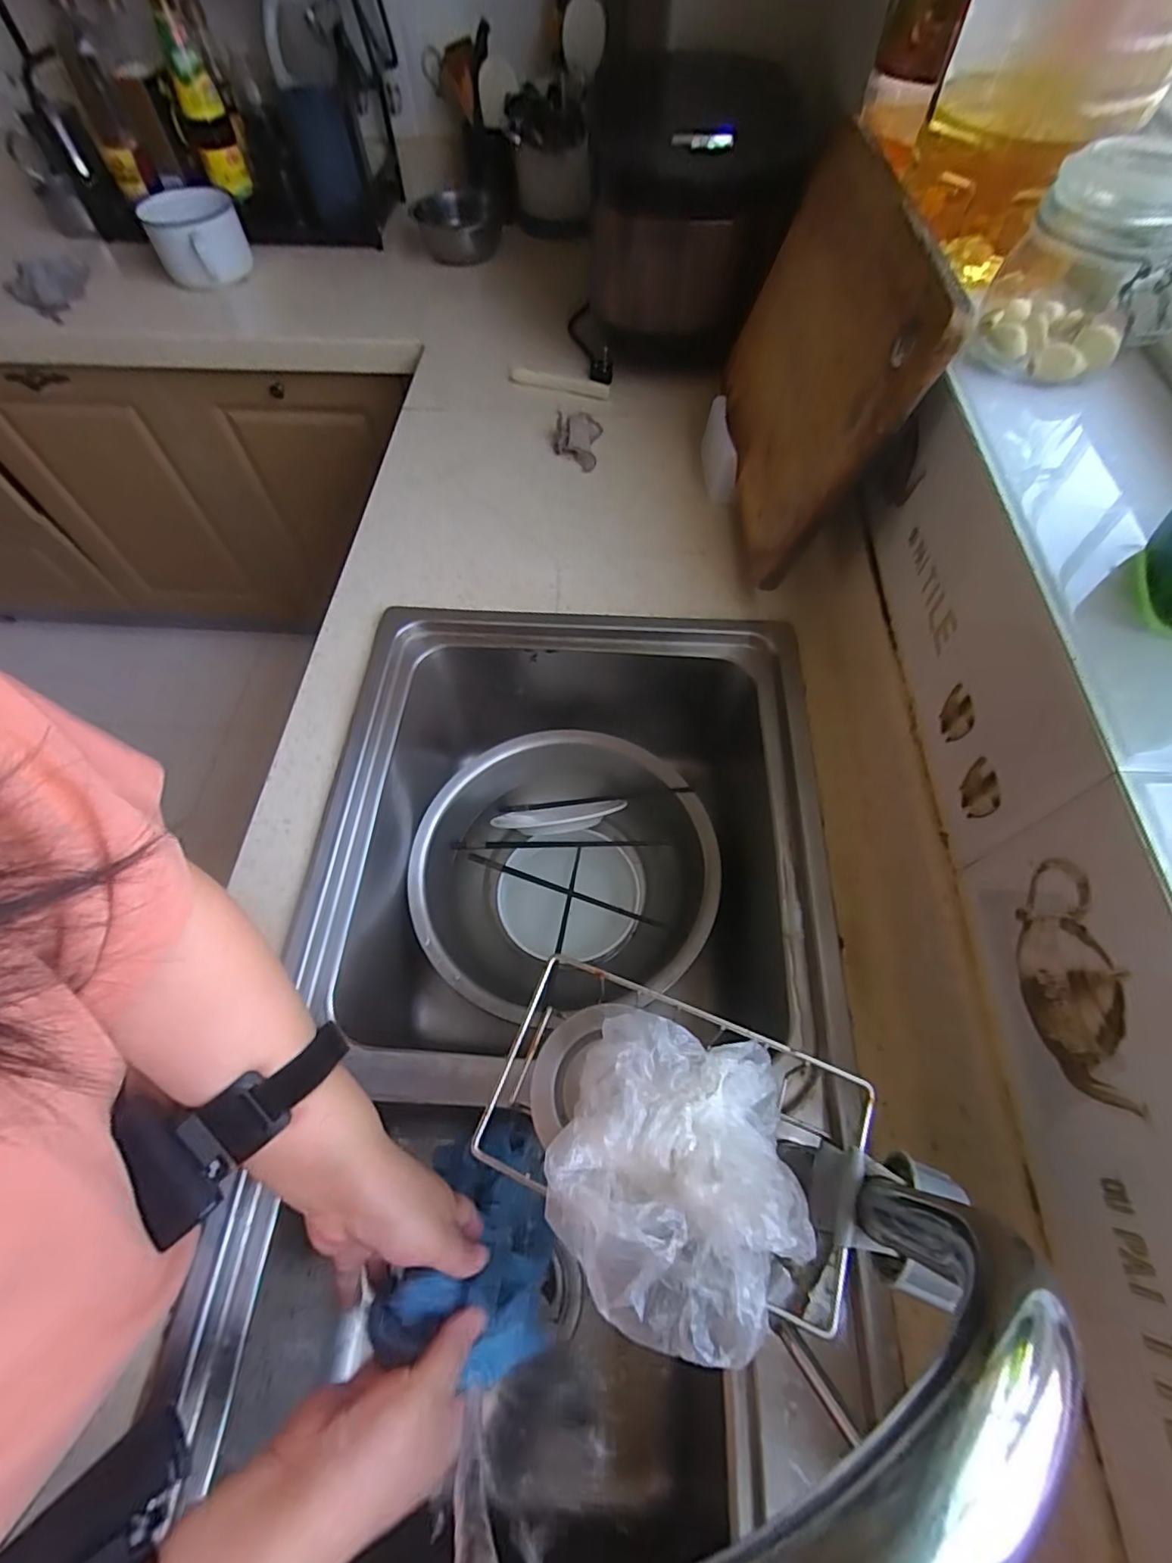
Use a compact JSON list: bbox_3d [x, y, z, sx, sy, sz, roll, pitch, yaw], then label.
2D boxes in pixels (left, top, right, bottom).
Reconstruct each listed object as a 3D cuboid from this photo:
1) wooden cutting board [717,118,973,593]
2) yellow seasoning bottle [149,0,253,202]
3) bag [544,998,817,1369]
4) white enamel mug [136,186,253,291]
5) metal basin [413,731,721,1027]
[{"bbox_3d":[0.215,-0.432,0.595,0.030,0.256,0.427,11,58,-14],"label":"wooden cutting board"},{"bbox_3d":[-0.620,-1.093,0.938,0.068,0.225,0.059,-20,62,-11],"label":"yellow seasoning bottle"},{"bbox_3d":[0.039,0.168,0.252,0.102,0.038,0.114,13,61,8],"label":"bag"},{"bbox_3d":[-0.622,-0.867,0.949,0.141,0.093,0.146,-25,63,-13],"label":"white enamel mug"},{"bbox_3d":[-0.024,0.092,0.651,0.312,0.091,0.290,0,60,0],"label":"metal basin"}]

